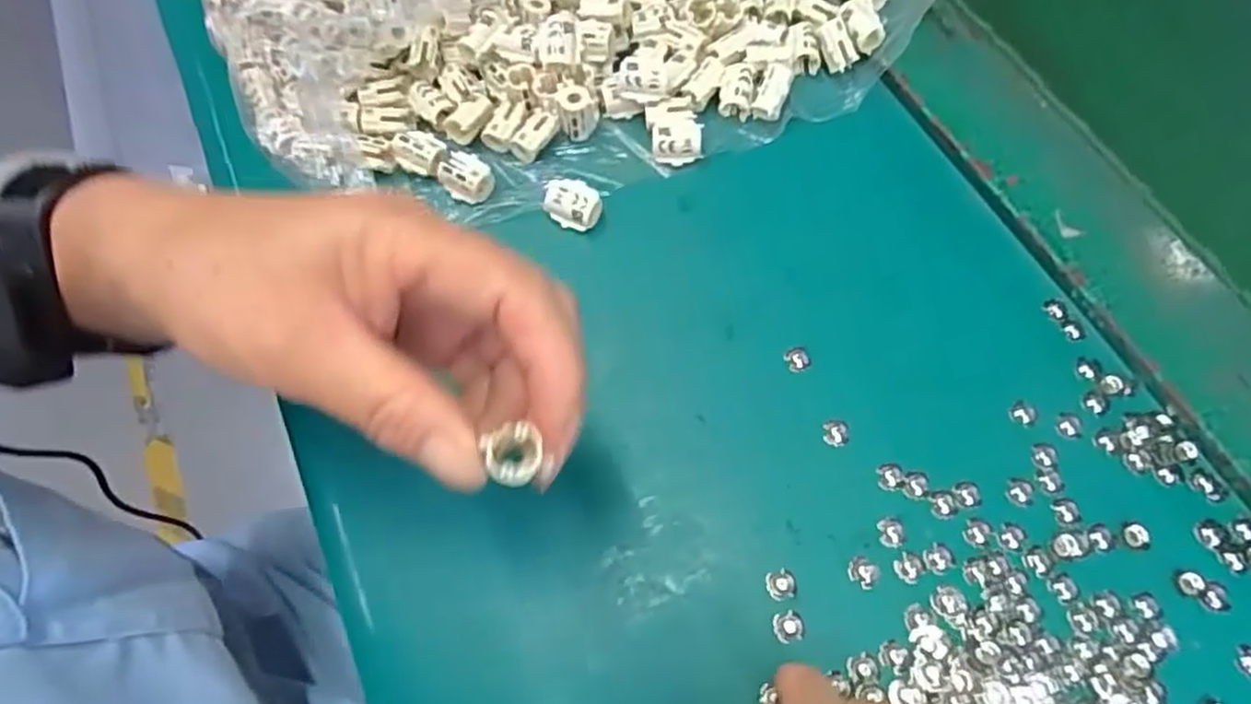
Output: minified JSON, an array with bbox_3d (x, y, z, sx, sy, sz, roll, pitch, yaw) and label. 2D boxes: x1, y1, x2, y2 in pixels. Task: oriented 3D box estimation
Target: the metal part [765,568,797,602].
[{"bbox_3d":[0.054,0.081,0.250,0.011,0.004,0.010,-1,68,3],"label":"metal part"}]

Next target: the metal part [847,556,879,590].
[{"bbox_3d":[0.083,0.077,0.251,0.010,0.004,0.010,-1,68,3],"label":"metal part"}]

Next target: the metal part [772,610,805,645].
[{"bbox_3d":[0.056,0.094,0.245,0.011,0.004,0.010,-11,68,-2],"label":"metal part"}]

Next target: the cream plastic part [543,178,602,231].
[{"bbox_3d":[-0.023,-0.064,0.311,0.024,0.016,0.015,28,72,13],"label":"cream plastic part"}]

